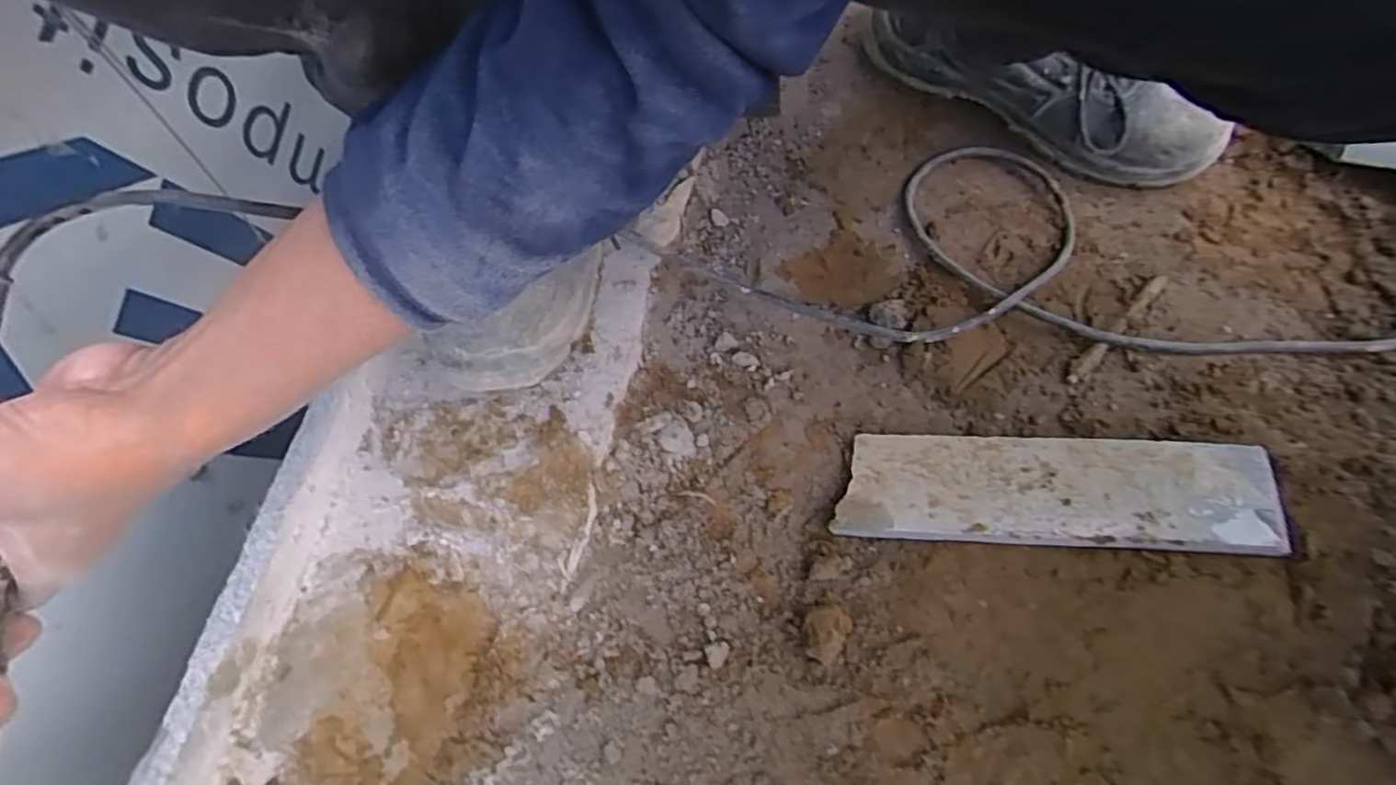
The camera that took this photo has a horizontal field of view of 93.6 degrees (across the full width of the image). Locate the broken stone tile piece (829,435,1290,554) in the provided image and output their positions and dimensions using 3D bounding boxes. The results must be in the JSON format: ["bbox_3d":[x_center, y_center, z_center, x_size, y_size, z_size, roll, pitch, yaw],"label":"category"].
[{"bbox_3d":[0.223,0.061,0.417,0.256,0.014,0.068,1,64,9],"label":"broken stone tile piece"}]

